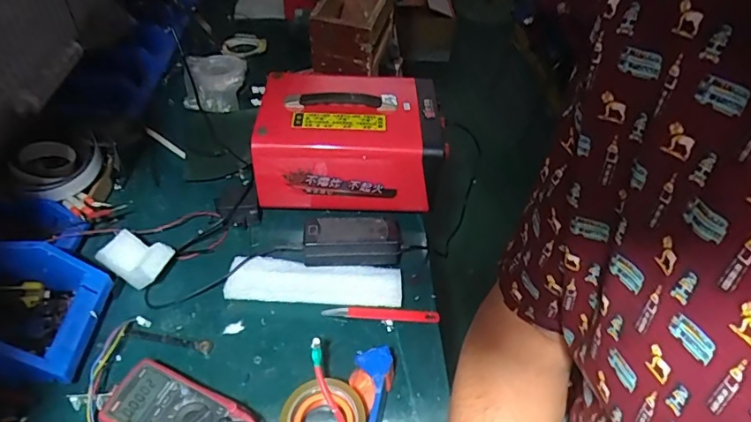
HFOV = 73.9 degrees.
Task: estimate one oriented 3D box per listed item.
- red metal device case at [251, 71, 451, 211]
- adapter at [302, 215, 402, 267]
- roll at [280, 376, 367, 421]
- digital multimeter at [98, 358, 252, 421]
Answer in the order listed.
[{"bbox_3d":[-0.044,-0.120,0.878,0.313,0.163,0.207,-2,46,-6],"label":"red metal device case"},{"bbox_3d":[-0.038,0.044,0.790,0.150,0.046,0.086,-4,46,-8],"label":"adapter"},{"bbox_3d":[-0.060,0.256,0.595,0.099,0.057,0.096,2,46,-2],"label":"roll"},{"bbox_3d":[-0.228,0.253,0.592,0.180,0.048,0.089,23,48,17],"label":"digital multimeter"}]

